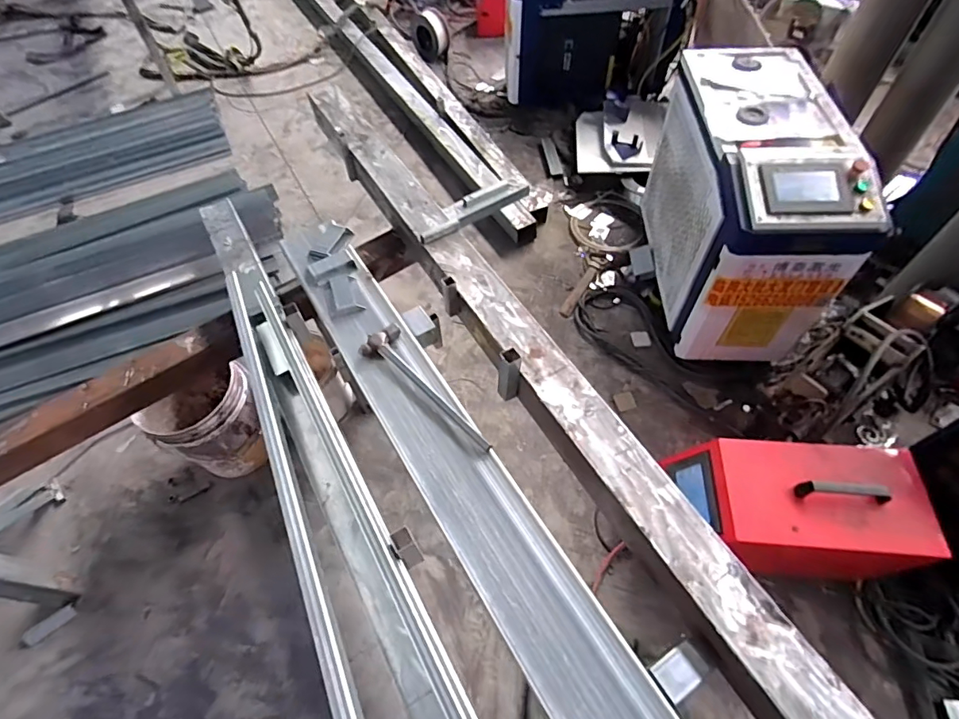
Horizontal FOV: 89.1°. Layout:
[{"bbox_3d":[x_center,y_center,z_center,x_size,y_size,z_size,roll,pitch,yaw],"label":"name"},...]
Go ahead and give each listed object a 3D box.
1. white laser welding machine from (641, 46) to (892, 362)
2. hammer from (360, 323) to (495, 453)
[{"bbox_3d":[0.860,-0.517,1.646,0.369,0.631,0.810,-1,57,2],"label":"white laser welding machine"},{"bbox_3d":[-0.106,0.059,0.923,0.090,0.031,0.336,-35,62,-18],"label":"hammer"}]

